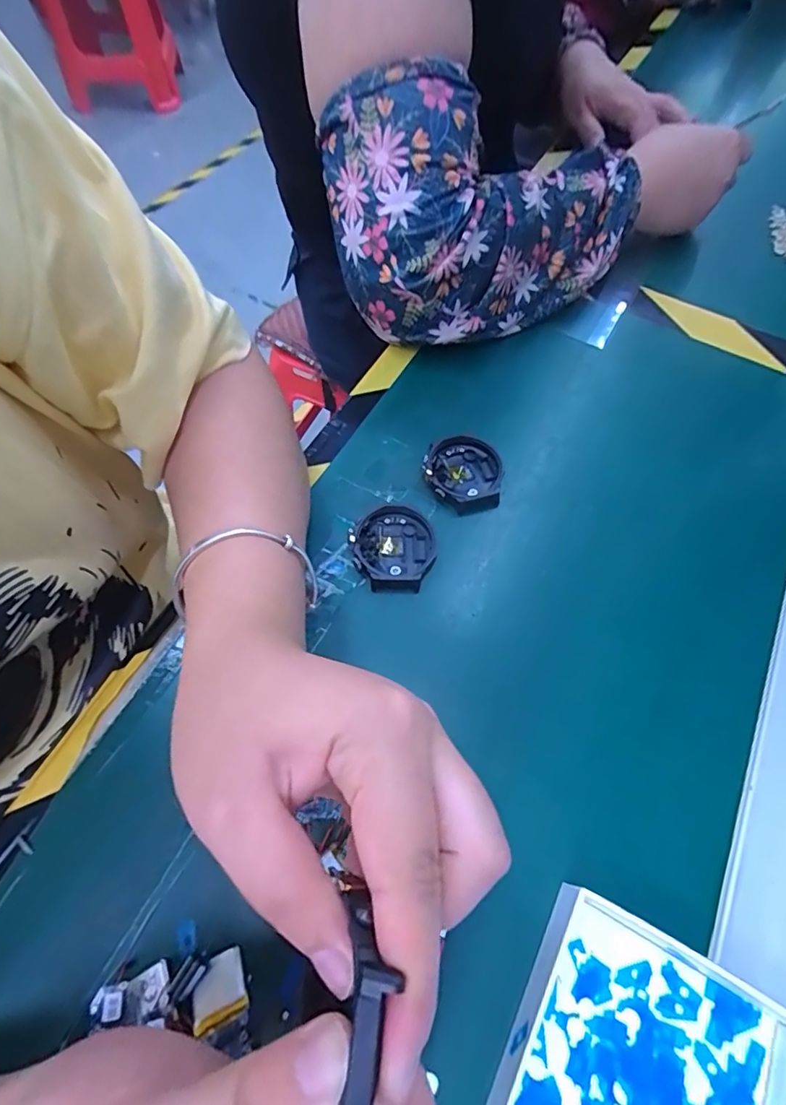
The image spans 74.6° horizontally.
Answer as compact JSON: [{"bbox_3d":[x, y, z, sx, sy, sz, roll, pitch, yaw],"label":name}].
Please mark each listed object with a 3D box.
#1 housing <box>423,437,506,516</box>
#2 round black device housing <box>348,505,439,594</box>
[{"bbox_3d":[0.045,-0.050,0.332,0.049,0.012,0.051,10,62,2],"label":"housing"},{"bbox_3d":[-0.001,-0.004,0.305,0.049,0.010,0.053,1,62,-2],"label":"round black device housing"}]

